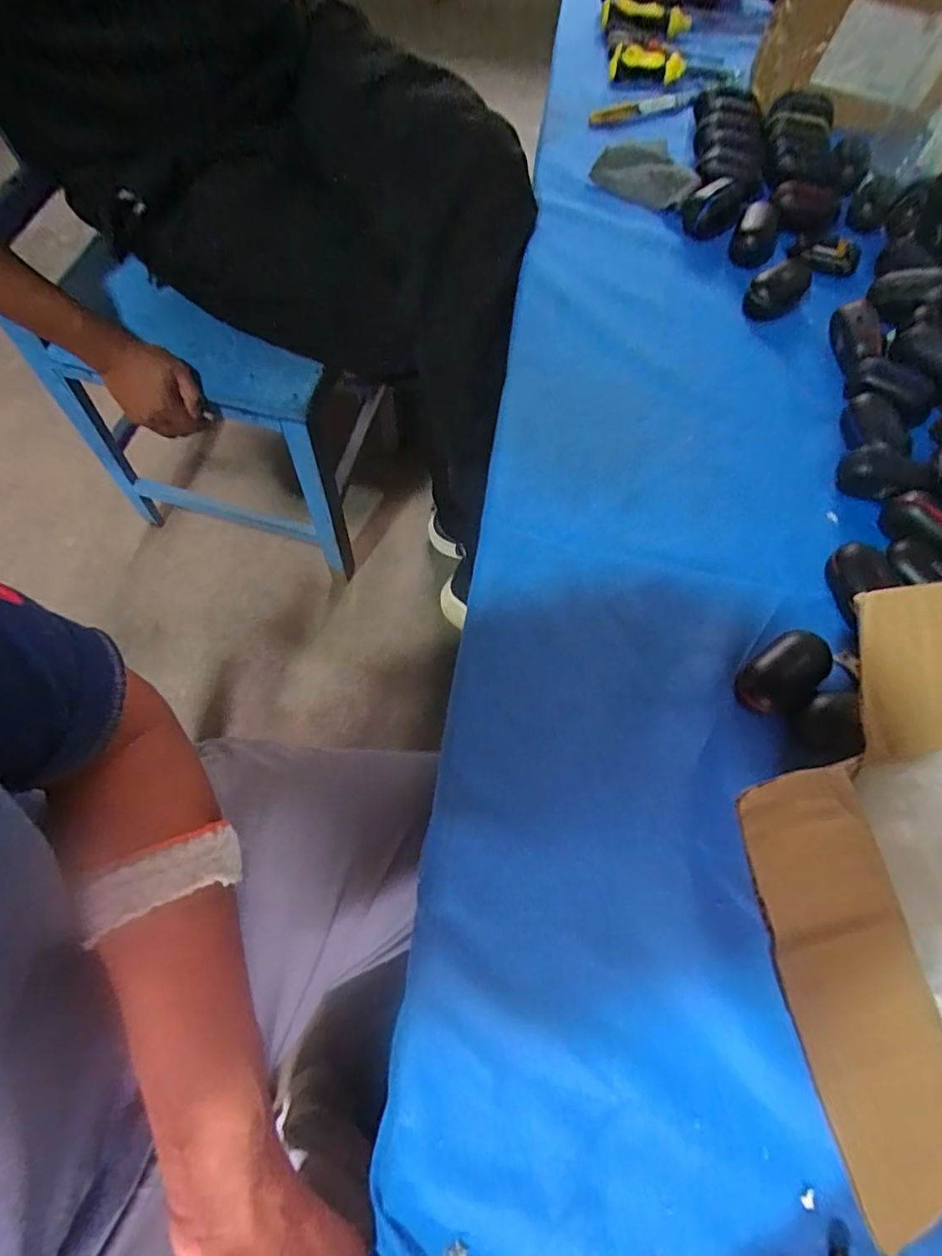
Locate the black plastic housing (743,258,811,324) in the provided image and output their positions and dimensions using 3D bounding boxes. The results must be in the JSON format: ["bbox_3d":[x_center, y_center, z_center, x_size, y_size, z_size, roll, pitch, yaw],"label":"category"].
[{"bbox_3d":[0.283,-0.313,0.531,0.044,0.046,0.040,36,69,12],"label":"black plastic housing"}]

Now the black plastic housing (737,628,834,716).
[{"bbox_3d":[0.202,0.030,0.375,0.062,0.026,0.035,-33,72,-17],"label":"black plastic housing"}]

